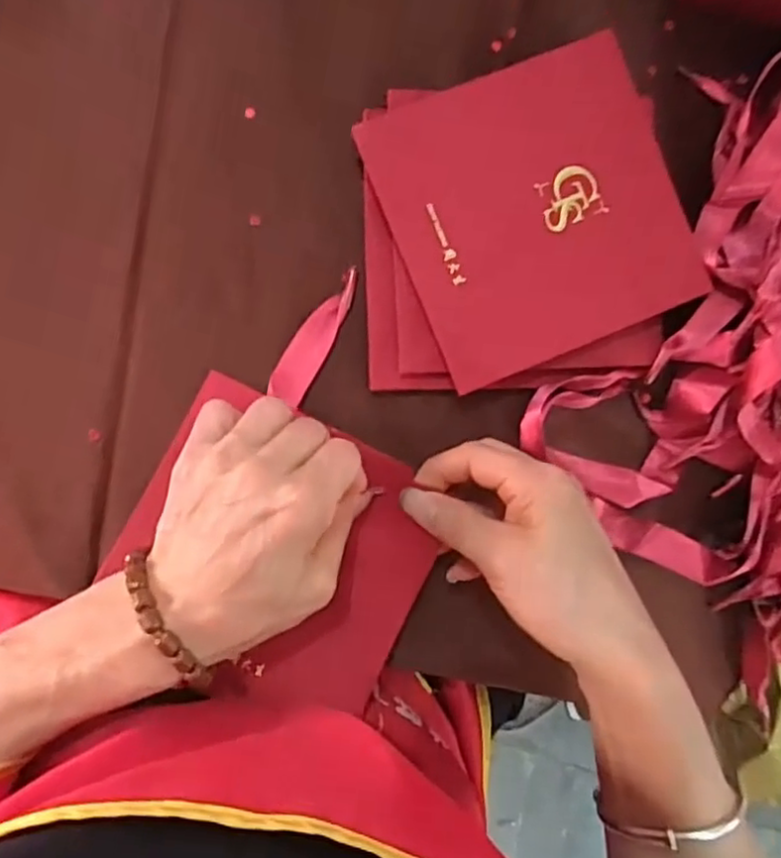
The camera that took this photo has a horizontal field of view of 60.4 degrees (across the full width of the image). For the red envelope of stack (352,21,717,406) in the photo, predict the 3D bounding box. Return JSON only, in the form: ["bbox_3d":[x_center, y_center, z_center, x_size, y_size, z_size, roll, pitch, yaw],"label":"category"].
[{"bbox_3d":[0.072,-0.106,0.330,0.137,0.005,0.136,-22,92,-2],"label":"red envelope of stack"}]

